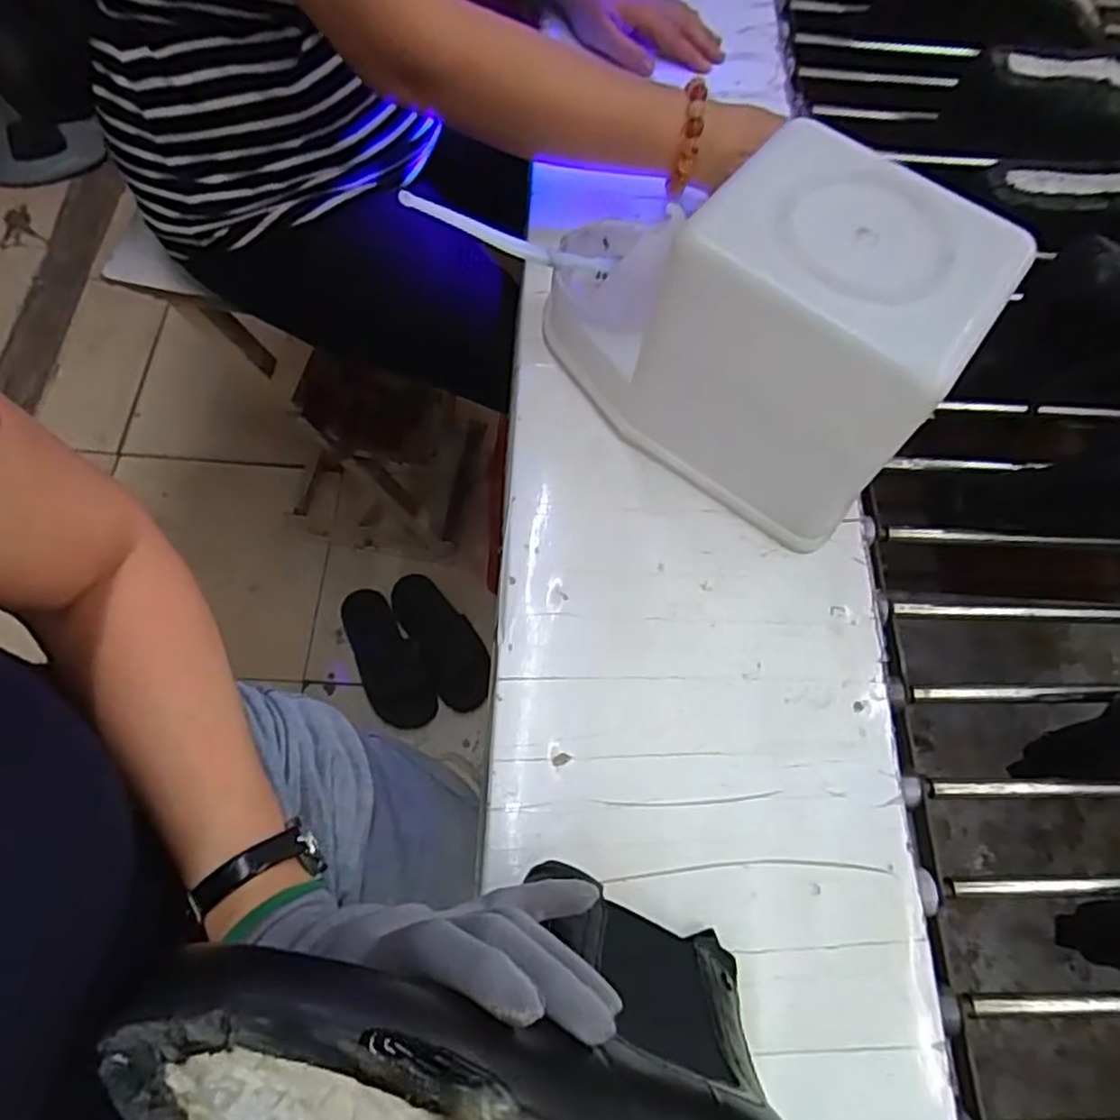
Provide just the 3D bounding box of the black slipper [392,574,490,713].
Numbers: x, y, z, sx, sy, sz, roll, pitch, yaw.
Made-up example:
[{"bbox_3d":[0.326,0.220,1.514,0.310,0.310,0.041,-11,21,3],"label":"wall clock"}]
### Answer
[{"bbox_3d":[-0.197,0.133,1.192,0.099,0.060,0.242,-31,71,-15],"label":"black slipper"}]

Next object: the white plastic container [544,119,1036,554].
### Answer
[{"bbox_3d":[0.139,-0.121,0.415,0.147,0.163,0.132,36,67,12],"label":"white plastic container"}]

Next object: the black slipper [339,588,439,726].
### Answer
[{"bbox_3d":[-0.286,0.162,1.186,0.095,0.035,0.239,-28,75,-1],"label":"black slipper"}]

